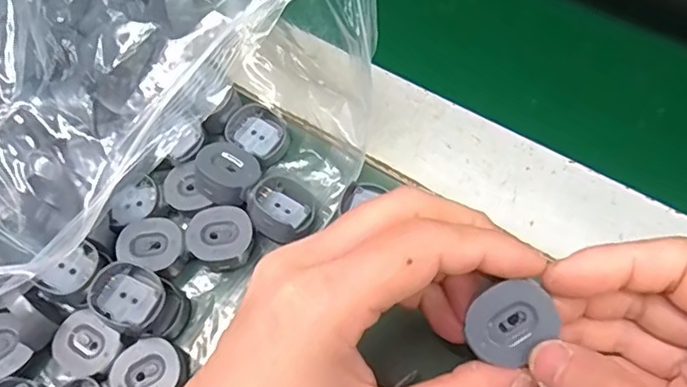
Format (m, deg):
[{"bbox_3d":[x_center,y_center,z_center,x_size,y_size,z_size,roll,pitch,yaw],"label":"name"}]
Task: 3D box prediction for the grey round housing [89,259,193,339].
[{"bbox_3d":[-0.082,0.045,0.237,0.032,0.023,0.025,30,70,18],"label":"grey round housing"}]

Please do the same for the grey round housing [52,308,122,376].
[{"bbox_3d":[-0.104,0.061,0.235,0.026,0.007,0.023,28,70,17],"label":"grey round housing"}]

